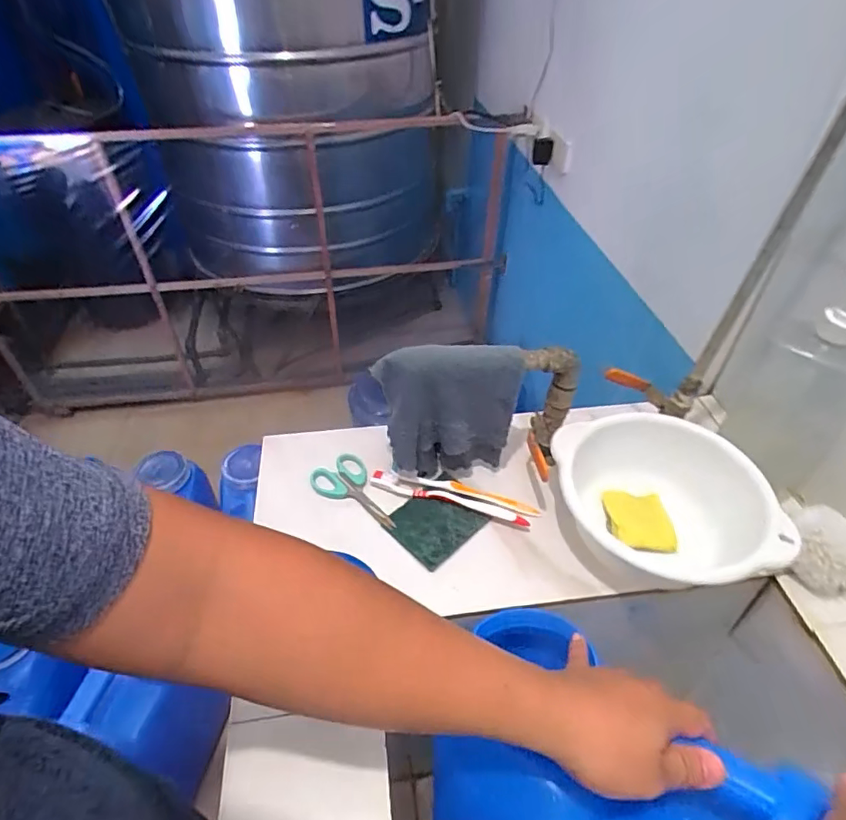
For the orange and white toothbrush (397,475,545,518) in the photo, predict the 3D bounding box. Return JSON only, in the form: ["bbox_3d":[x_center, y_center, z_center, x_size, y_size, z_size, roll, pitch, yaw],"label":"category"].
[{"bbox_3d":[0.050,0.094,0.600,0.170,0.007,0.019,13,45,13],"label":"orange and white toothbrush"}]

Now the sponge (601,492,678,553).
[{"bbox_3d":[0.234,0.120,0.564,0.065,0.017,0.067,0,44,-1],"label":"sponge"}]

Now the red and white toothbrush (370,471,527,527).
[{"bbox_3d":[0.028,0.100,0.592,0.183,0.012,0.017,14,45,14],"label":"red and white toothbrush"}]

